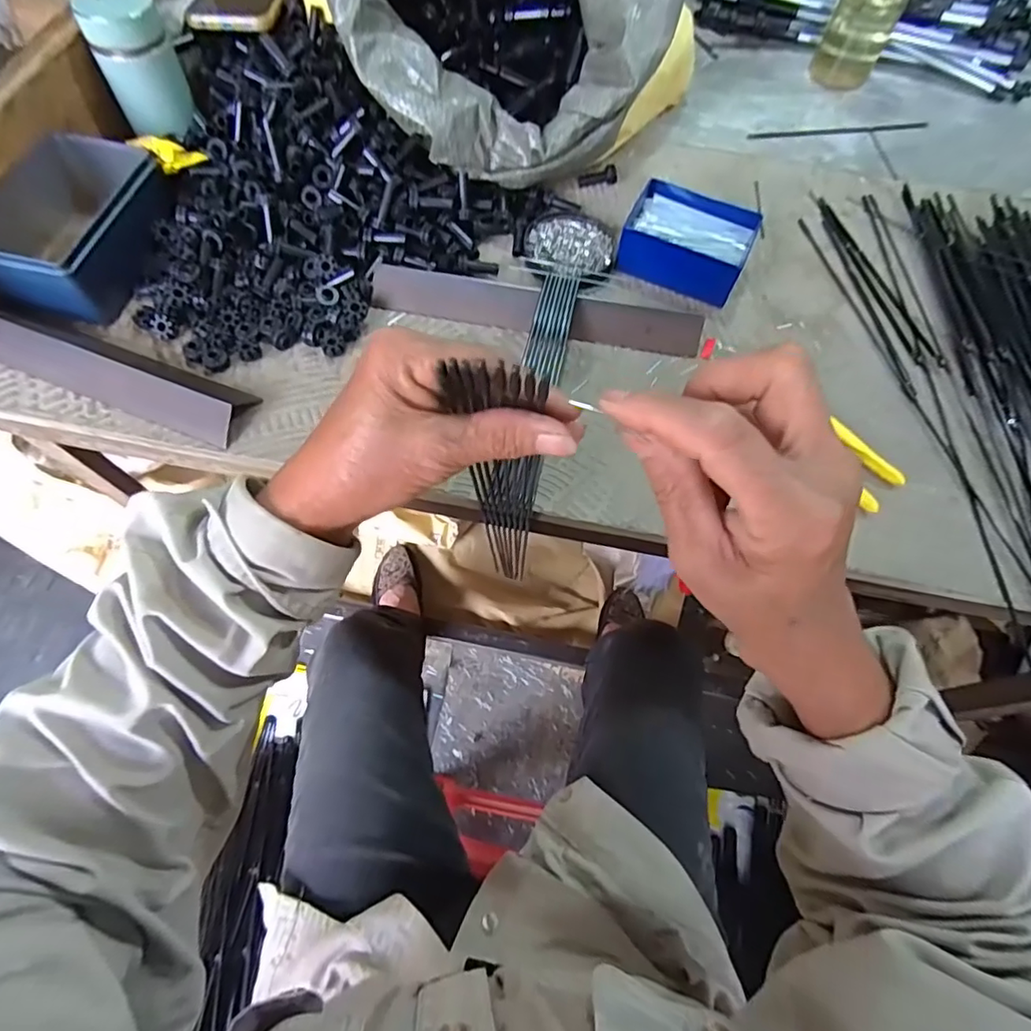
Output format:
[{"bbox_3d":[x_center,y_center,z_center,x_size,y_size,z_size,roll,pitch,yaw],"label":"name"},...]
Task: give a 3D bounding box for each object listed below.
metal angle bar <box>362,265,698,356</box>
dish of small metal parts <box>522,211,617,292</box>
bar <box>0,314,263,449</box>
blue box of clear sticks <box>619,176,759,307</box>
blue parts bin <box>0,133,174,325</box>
[{"bbox_3d":[0.017,-0.171,0.480,0.277,0.028,0.038,13,66,4],"label":"metal angle bar"},{"bbox_3d":[0.051,-0.249,0.523,0.081,0.015,0.084,1,66,-2],"label":"dish of small metal parts"},{"bbox_3d":[-0.315,-0.115,0.430,0.241,0.032,0.048,21,67,7],"label":"bar"},{"bbox_3d":[0.155,-0.247,0.514,0.109,0.043,0.088,22,67,8],"label":"blue box of clear sticks"},{"bbox_3d":[-0.368,-0.241,0.472,0.113,0.057,0.158,19,66,6],"label":"blue parts bin"}]

